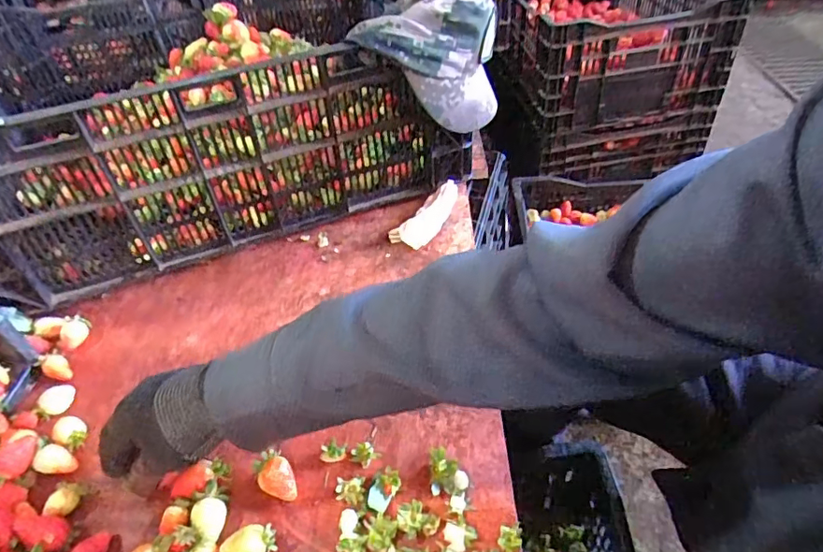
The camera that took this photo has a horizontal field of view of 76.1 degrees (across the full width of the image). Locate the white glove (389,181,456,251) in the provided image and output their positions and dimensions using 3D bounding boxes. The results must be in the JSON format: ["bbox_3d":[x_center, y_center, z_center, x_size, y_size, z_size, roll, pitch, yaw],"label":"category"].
[{"bbox_3d":[0.022,-0.078,0.647,0.041,0.023,0.116,22,50,26],"label":"white glove"}]

